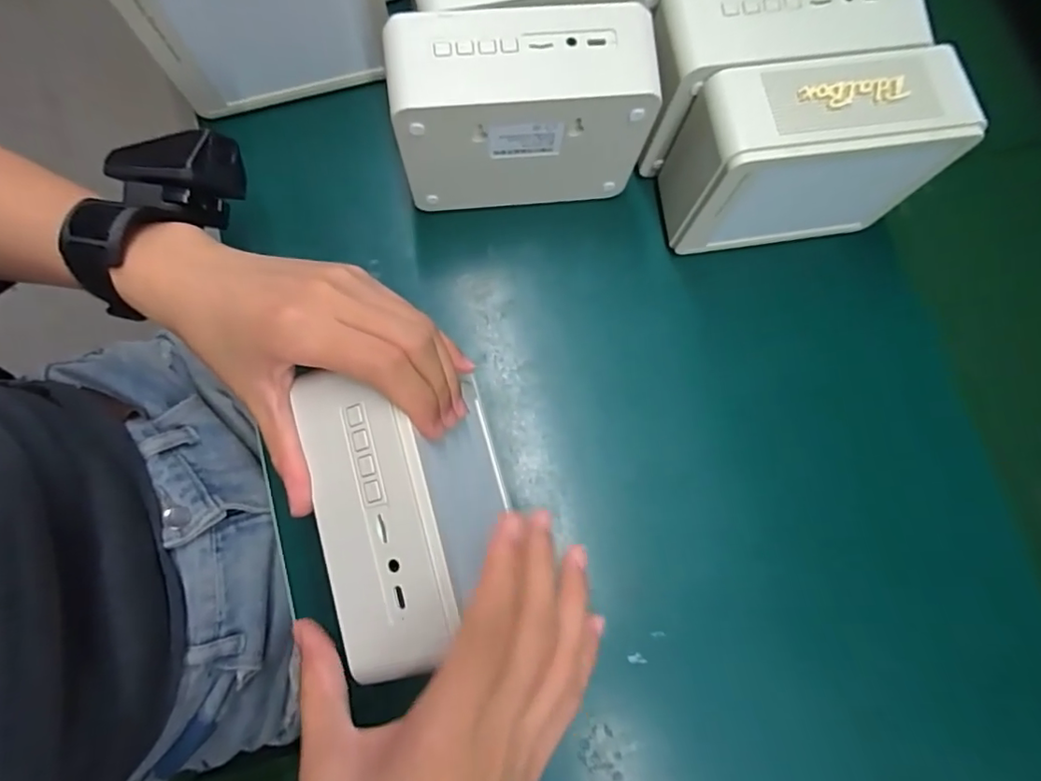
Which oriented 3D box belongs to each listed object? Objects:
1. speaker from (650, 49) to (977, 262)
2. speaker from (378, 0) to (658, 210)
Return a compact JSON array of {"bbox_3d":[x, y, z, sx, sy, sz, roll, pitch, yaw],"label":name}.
[{"bbox_3d":[0.163,-0.135,0.322,0.142,0.106,0.057,-7,80,-4],"label":"speaker"},{"bbox_3d":[0.000,-0.159,0.321,0.135,0.110,0.054,-5,80,-4],"label":"speaker"}]

